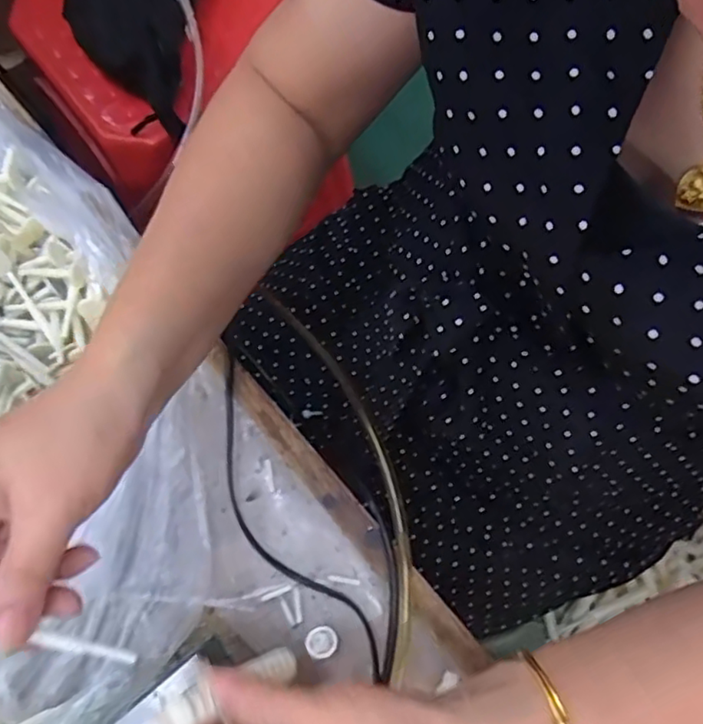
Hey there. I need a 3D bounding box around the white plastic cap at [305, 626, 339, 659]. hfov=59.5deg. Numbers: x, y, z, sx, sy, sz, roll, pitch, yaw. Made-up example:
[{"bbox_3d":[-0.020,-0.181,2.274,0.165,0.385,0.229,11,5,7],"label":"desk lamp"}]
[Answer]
[{"bbox_3d":[-0.019,0.178,0.389,0.020,0.006,0.018,-23,77,-6],"label":"white plastic cap"}]

